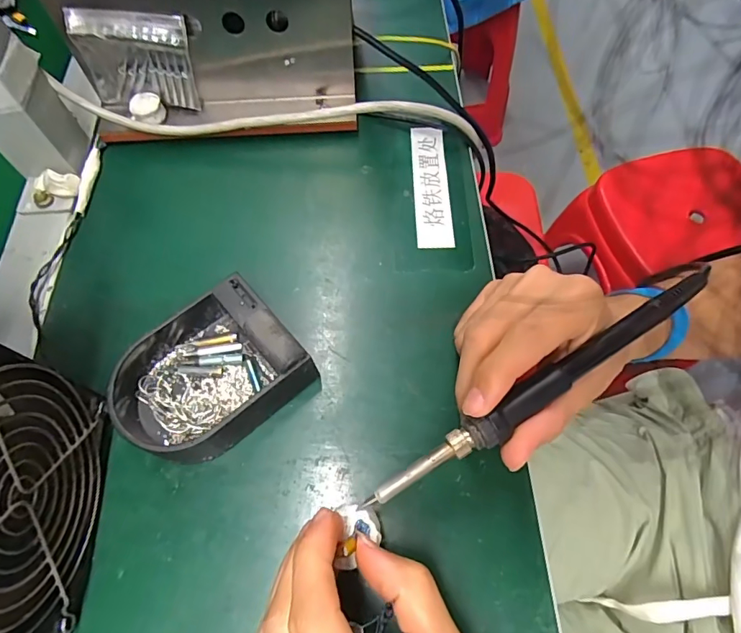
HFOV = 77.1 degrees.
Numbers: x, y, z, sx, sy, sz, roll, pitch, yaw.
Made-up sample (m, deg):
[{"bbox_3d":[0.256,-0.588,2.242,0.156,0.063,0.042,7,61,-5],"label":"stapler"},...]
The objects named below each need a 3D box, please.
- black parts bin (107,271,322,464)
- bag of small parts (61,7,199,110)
[{"bbox_3d":[-0.098,0.031,0.266,0.104,0.038,0.089,-35,69,-16],"label":"black parts bin"},{"bbox_3d":[-0.167,-0.182,0.332,0.079,0.067,0.010,-4,64,-2],"label":"bag of small parts"}]

